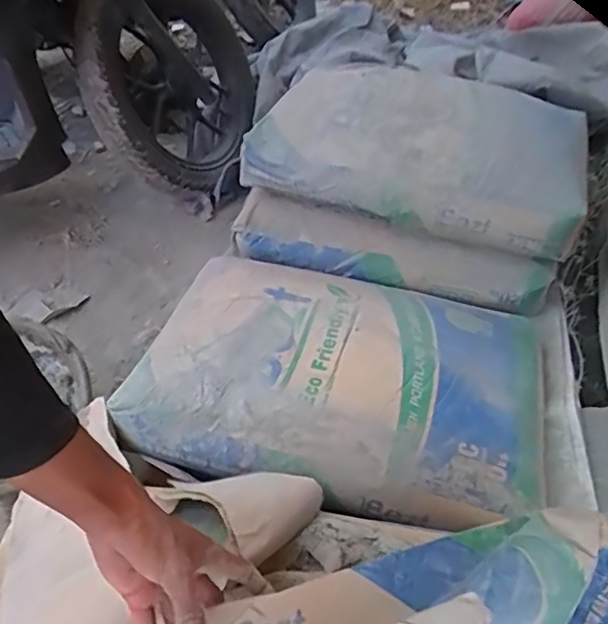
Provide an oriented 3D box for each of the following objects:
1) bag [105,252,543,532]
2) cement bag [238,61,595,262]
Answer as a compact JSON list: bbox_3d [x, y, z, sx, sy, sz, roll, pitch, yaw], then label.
[{"bbox_3d":[0.058,0.080,0.818,0.551,0.108,0.416,14,53,10],"label":"bag"},{"bbox_3d":[0.190,-0.284,0.974,0.543,0.127,0.341,20,55,14],"label":"cement bag"}]

